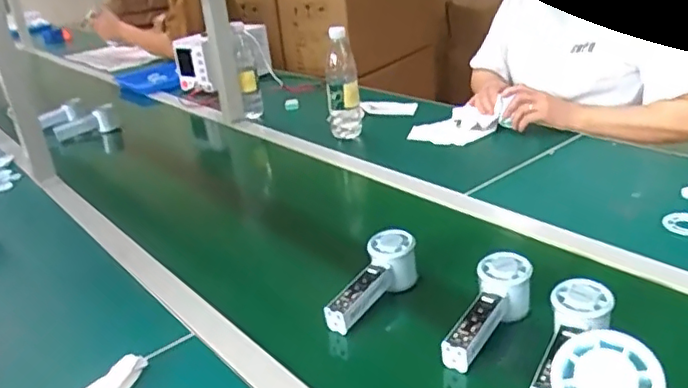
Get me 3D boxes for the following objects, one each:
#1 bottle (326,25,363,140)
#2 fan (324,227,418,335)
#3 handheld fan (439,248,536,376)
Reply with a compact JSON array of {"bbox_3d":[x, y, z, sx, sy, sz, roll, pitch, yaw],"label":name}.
[{"bbox_3d":[-0.004,-0.211,1.246,0.069,0.242,0.071,-4,24,5],"label":"bottle"},{"bbox_3d":[0.032,0.111,0.731,0.055,0.056,0.151,15,48,39],"label":"fan"},{"bbox_3d":[0.152,0.123,0.650,0.056,0.065,0.153,14,31,38],"label":"handheld fan"}]

